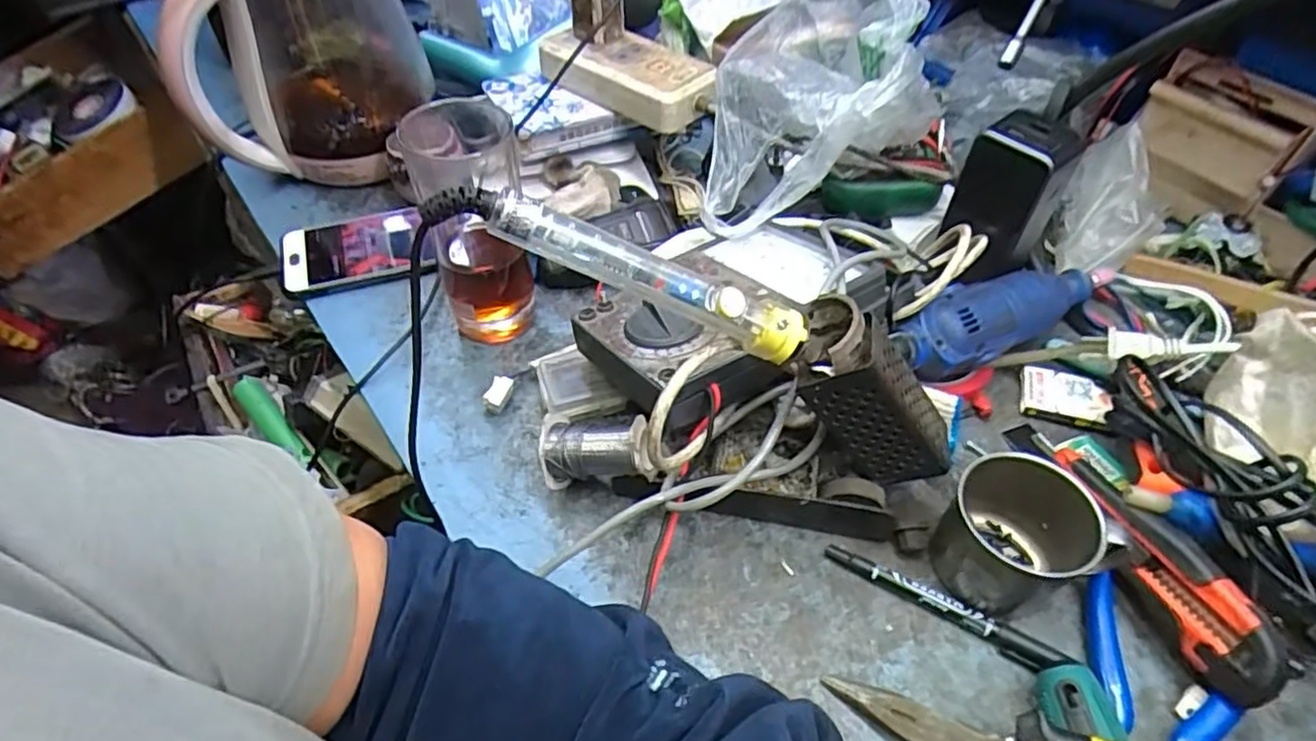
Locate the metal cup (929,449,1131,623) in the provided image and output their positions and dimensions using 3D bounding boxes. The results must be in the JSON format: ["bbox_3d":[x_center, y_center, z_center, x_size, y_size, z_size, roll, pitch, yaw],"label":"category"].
[{"bbox_3d":[0.187,0.087,0.368,0.074,0.061,0.072,0,49,0],"label":"metal cup"}]

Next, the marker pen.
[{"bbox_3d":[0.150,0.126,0.368,0.125,0.010,0.014,22,53,17],"label":"marker pen"}]

